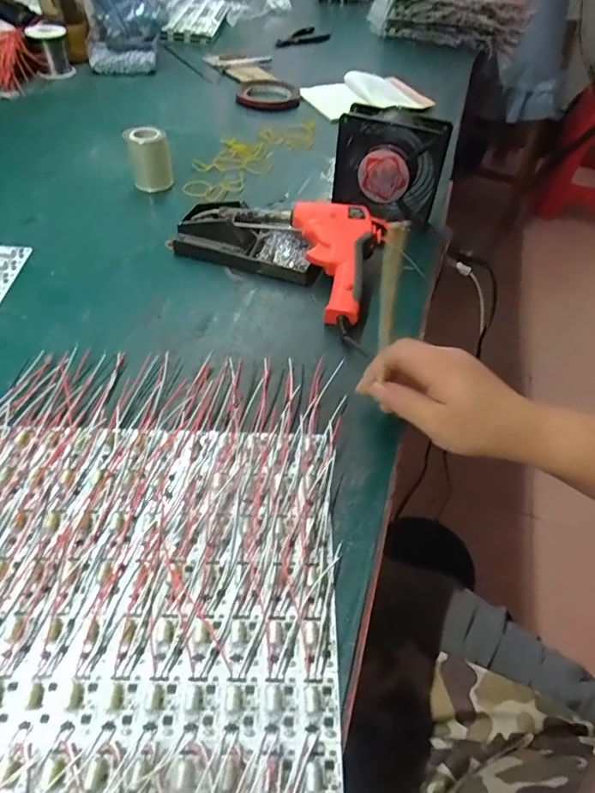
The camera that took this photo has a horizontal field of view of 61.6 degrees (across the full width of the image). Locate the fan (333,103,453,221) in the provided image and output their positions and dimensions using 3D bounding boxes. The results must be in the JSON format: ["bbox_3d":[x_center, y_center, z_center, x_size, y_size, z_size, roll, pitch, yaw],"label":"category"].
[{"bbox_3d":[0.106,-0.270,0.587,0.122,0.110,0.048,19,51,12],"label":"fan"}]

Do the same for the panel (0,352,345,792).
[{"bbox_3d":[-0.120,0.103,0.339,0.292,0.010,0.351,4,49,-1],"label":"panel"}]

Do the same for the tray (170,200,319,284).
[{"bbox_3d":[-0.055,-0.173,0.551,0.167,0.042,0.065,17,51,11],"label":"tray"}]

